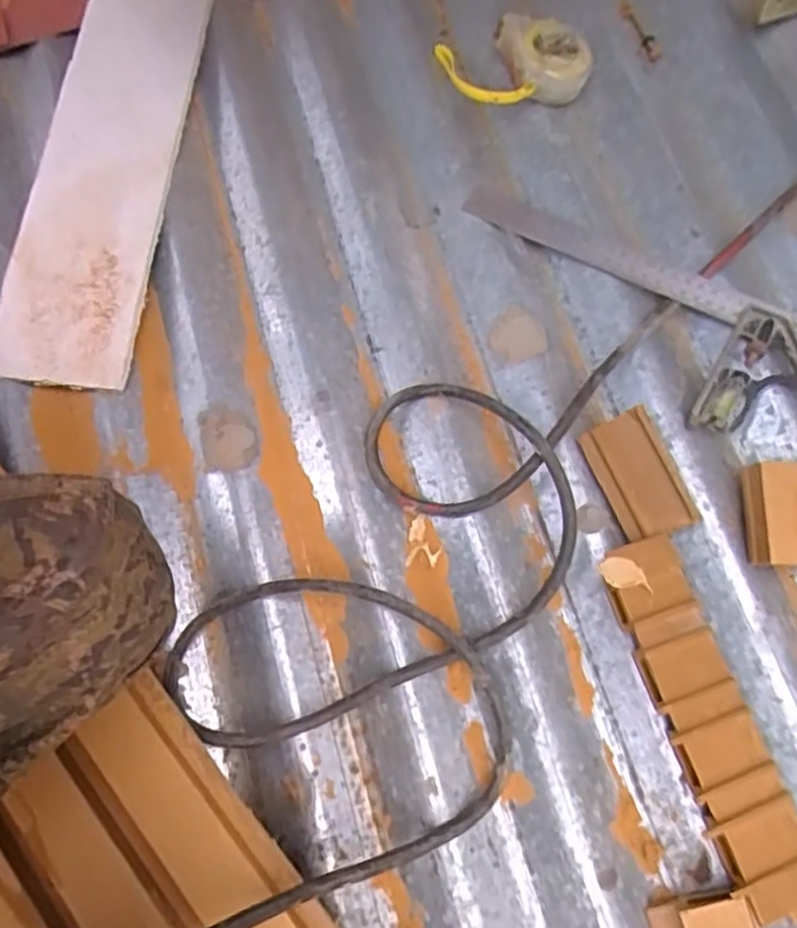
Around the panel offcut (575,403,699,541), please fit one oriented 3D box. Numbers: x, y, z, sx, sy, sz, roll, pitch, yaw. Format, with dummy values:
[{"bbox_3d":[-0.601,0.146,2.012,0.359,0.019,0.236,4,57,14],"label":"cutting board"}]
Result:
[{"bbox_3d":[0.160,0.009,0.470,0.049,0.010,0.083,-29,73,25],"label":"panel offcut"}]

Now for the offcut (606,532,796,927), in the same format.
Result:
[{"bbox_3d":[0.185,0.152,0.424,0.051,0.022,0.215,-18,73,-3],"label":"offcut"}]

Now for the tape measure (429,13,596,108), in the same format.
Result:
[{"bbox_3d":[0.093,-0.325,0.569,0.127,0.034,0.070,1,73,3],"label":"tape measure"}]

